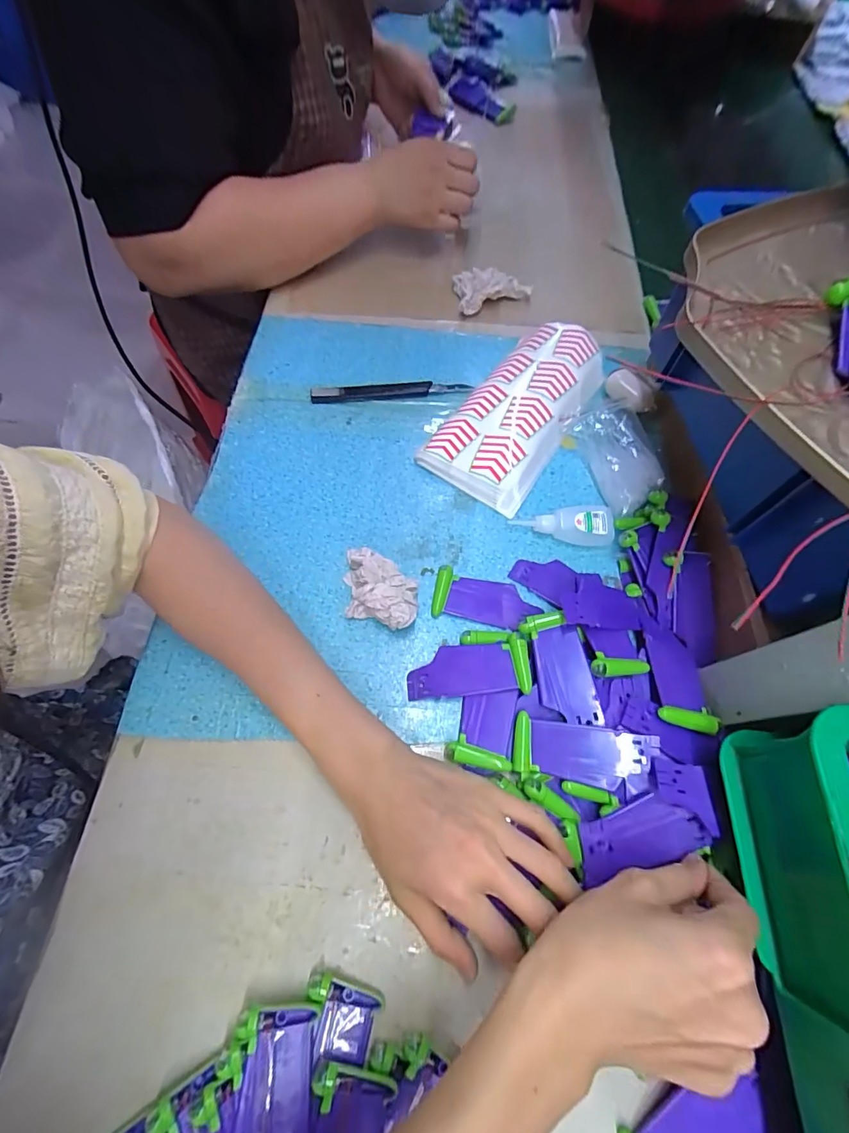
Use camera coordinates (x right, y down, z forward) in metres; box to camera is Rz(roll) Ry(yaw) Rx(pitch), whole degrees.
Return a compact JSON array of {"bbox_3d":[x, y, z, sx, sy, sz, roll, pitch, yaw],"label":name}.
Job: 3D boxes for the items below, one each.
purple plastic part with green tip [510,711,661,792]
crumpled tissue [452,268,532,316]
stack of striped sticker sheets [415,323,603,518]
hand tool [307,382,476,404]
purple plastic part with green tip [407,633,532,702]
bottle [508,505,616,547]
[{"bbox_3d":[0.104,0.125,0.296,0.088,0.006,0.040,6,78,16],"label":"purple plastic part with green tip"},{"bbox_3d":[0.081,-0.318,0.519,0.093,0.028,0.055,-8,65,-6],"label":"crumpled tissue"},{"bbox_3d":[0.096,-0.158,0.443,0.106,0.032,0.215,32,67,12],"label":"stack of striped sticker sheets"},{"bbox_3d":[-0.033,-0.179,0.457,0.160,0.010,0.014,-6,65,-6],"label":"hand tool"},{"bbox_3d":[0.031,0.077,0.331,0.090,0.007,0.039,-13,64,8],"label":"purple plastic part with green tip"},{"bbox_3d":[0.121,-0.037,0.392,0.084,0.024,0.029,5,64,0],"label":"bottle"}]

